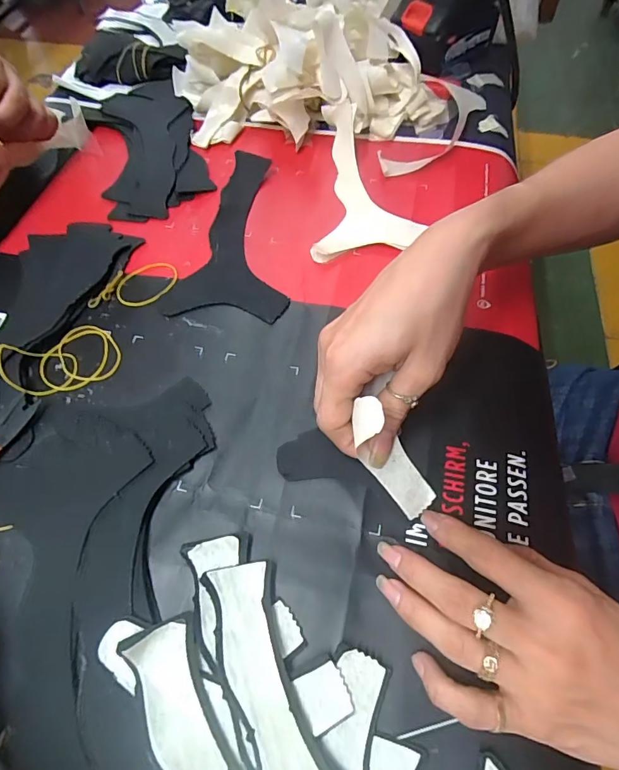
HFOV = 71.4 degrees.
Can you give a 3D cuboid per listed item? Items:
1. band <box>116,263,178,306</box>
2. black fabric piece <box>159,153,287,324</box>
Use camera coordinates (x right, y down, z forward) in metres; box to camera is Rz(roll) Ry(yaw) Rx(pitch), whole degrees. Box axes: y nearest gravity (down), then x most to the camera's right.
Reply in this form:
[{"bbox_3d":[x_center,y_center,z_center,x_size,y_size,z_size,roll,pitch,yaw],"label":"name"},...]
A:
[{"bbox_3d":[-0.129,-0.081,0.341,0.050,0.004,0.041,-40,67,-20],"label":"band"},{"bbox_3d":[-0.061,-0.132,0.362,0.091,0.014,0.178,3,60,3],"label":"black fabric piece"}]

